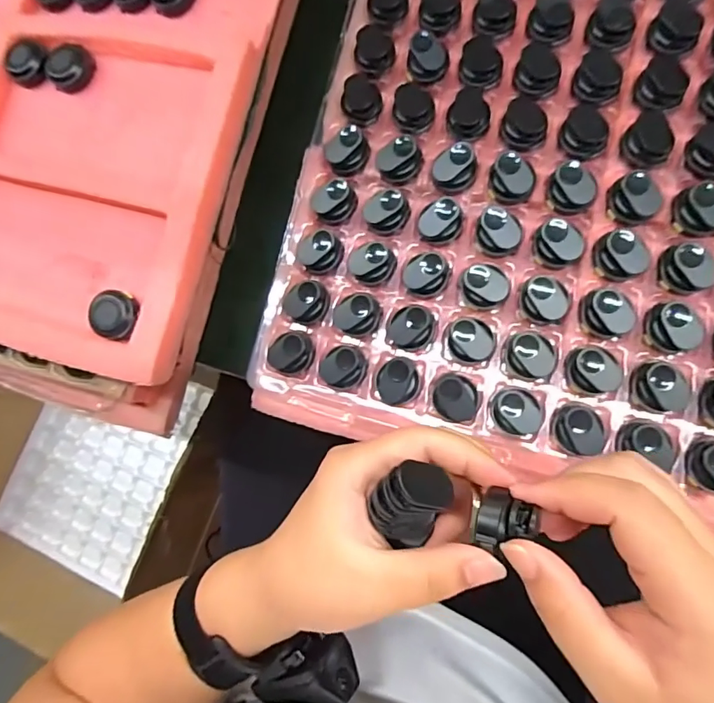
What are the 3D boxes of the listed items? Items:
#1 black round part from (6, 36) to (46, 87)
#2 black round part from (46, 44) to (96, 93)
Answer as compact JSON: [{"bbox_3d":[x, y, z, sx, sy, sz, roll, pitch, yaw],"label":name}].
[{"bbox_3d":[-0.223,-0.195,0.324,0.028,0.011,0.028,-2,81,10],"label":"black round part"},{"bbox_3d":[-0.192,-0.189,0.318,0.031,0.009,0.030,-2,81,10],"label":"black round part"}]

